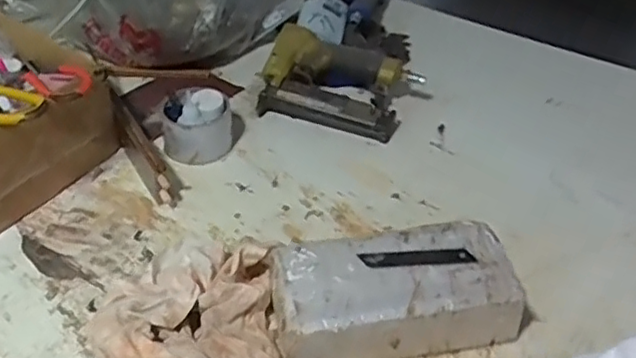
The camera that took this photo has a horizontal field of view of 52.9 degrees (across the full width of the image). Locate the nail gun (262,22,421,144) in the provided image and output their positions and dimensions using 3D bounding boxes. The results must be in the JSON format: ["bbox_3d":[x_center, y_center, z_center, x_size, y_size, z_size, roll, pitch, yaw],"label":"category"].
[{"bbox_3d":[0.024,-0.120,0.827,0.195,0.075,0.113,18,43,17],"label":"nail gun"}]

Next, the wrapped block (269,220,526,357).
[{"bbox_3d":[0.065,0.102,0.565,0.206,0.075,0.105,-5,41,-9],"label":"wrapped block"}]

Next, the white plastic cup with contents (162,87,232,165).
[{"bbox_3d":[-0.140,-0.063,0.756,0.087,0.071,0.065,-3,41,-7],"label":"white plastic cup with contents"}]

